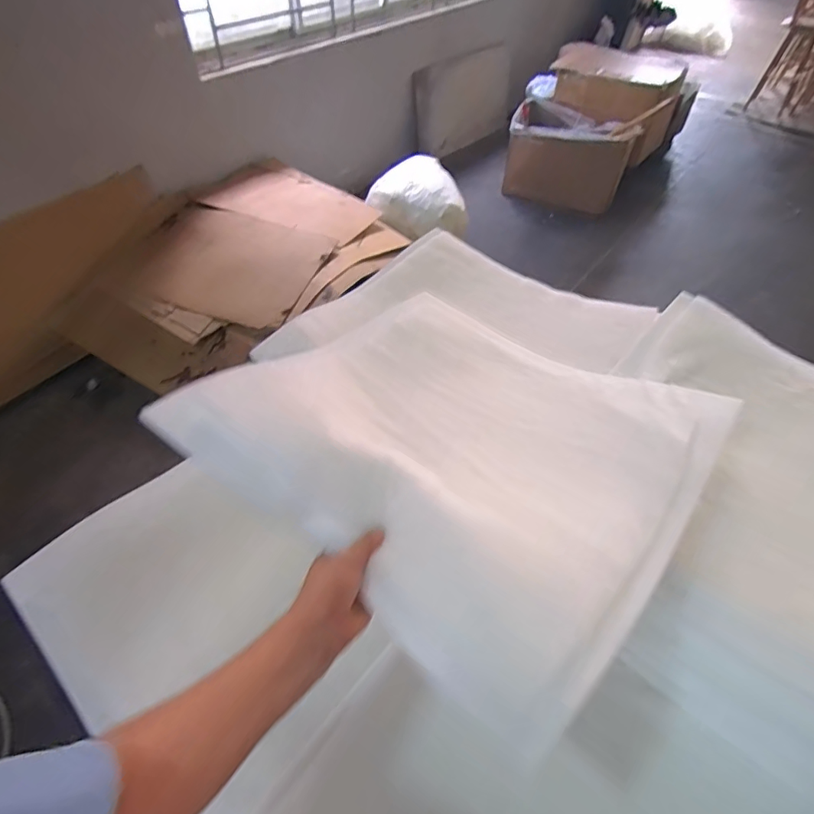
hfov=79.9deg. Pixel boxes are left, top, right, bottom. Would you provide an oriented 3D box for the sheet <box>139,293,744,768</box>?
[{"bbox_3d":[0.090,0.013,0.667,0.549,0.139,0.506,35,58,25],"label":"sheet"}]

